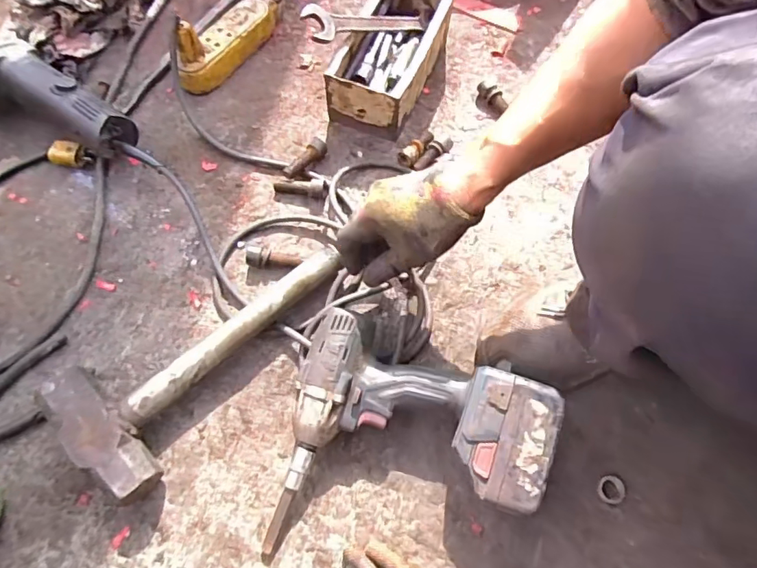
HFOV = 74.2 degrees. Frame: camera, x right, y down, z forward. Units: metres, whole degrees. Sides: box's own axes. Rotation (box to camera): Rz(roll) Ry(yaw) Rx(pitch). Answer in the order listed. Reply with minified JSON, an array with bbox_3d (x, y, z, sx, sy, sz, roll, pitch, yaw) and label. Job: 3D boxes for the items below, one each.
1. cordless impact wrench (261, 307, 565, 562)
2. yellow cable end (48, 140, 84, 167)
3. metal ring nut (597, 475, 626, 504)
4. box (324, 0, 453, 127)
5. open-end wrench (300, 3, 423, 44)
[{"bbox_3d":[0.032,0.154,0.474,0.238,0.087,0.226,10,68,6],"label":"cordless impact wrench"},{"bbox_3d":[-0.398,-0.164,0.643,0.043,0.022,0.029,11,68,7],"label":"yellow cable end"},{"bbox_3d":[0.230,0.203,0.493,0.028,0.012,0.026,32,72,14],"label":"metal ring nut"},{"bbox_3d":[0.018,-0.308,0.678,0.111,0.087,0.208,17,69,9],"label":"box"},{"bbox_3d":[-0.011,-0.331,0.643,0.184,0.011,0.041,-16,101,-32],"label":"open-end wrench"}]

